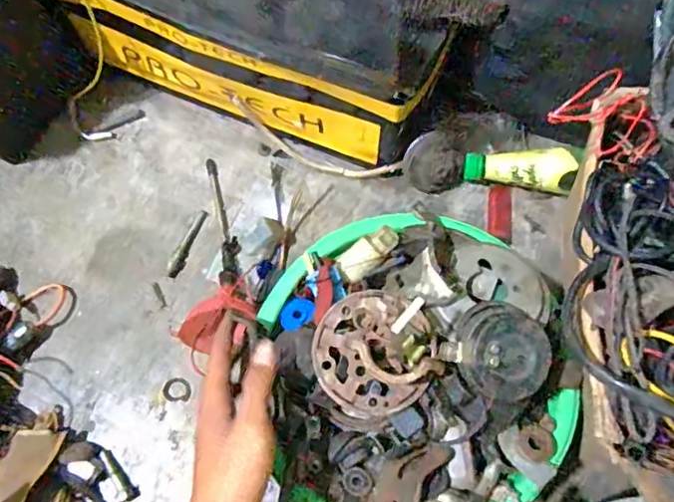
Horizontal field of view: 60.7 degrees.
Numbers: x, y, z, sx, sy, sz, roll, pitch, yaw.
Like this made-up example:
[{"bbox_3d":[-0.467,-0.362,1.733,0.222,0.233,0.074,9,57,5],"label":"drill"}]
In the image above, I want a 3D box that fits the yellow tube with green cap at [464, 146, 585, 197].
[{"bbox_3d":[0.198,-0.091,0.632,0.121,0.039,0.041,10,70,6],"label":"yellow tube with green cap"}]

